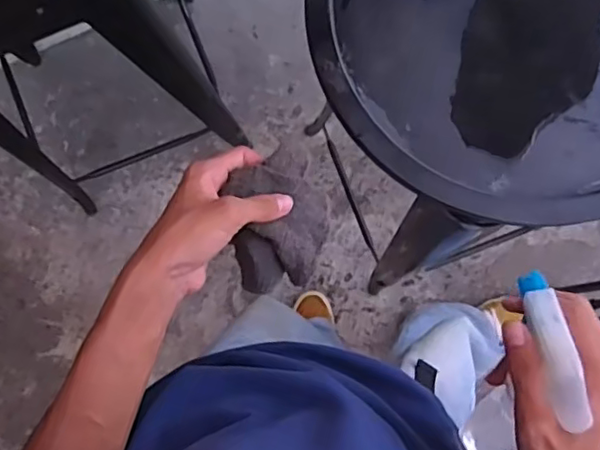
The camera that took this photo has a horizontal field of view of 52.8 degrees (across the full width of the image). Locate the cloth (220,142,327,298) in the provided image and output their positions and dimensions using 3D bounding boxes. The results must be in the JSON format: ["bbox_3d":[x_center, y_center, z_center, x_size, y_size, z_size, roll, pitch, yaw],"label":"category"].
[{"bbox_3d":[-0.016,-0.005,0.470,0.075,0.057,0.102,-10,80,-2],"label":"cloth"}]

